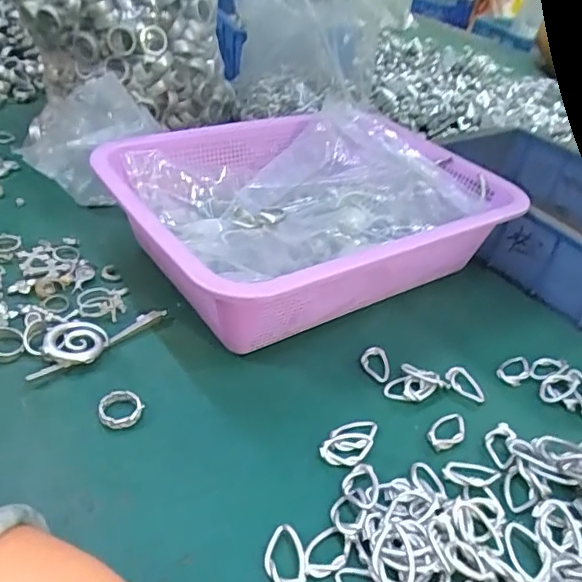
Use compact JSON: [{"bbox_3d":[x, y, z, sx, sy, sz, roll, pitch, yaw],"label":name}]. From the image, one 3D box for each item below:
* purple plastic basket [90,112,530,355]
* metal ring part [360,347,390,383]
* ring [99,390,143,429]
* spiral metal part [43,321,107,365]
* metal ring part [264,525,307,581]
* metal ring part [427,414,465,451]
[{"bbox_3d":[0.014,-0.063,0.457,0.298,0.090,0.222,-18,44,-31],"label":"purple plastic basket"},{"bbox_3d":[0.058,0.051,0.388,0.019,0.005,0.032,7,36,-1],"label":"metal ring part"},{"bbox_3d":[-0.102,0.069,0.328,0.026,0.009,0.022,26,40,23],"label":"ring"},{"bbox_3d":[-0.140,0.033,0.363,0.036,0.009,0.039,5,37,-4],"label":"spiral metal part"},{"bbox_3d":[-0.002,0.130,0.267,0.019,0.006,0.033,-10,40,-23],"label":"metal ring part"},{"bbox_3d":[0.098,0.087,0.347,0.018,0.004,0.034,29,42,26],"label":"metal ring part"}]

